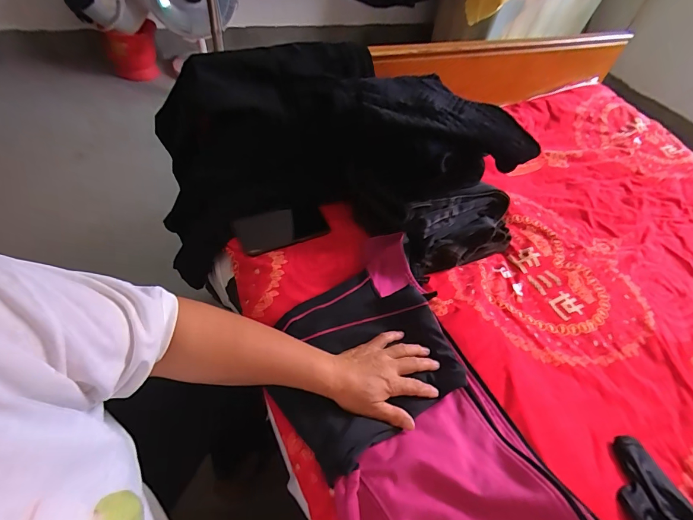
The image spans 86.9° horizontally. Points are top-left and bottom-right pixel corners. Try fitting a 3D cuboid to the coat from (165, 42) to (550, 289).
[{"bbox_3d":[-0.034,-0.191,0.716,0.640,0.292,0.320,-3,52,-13],"label":"coat"}]

